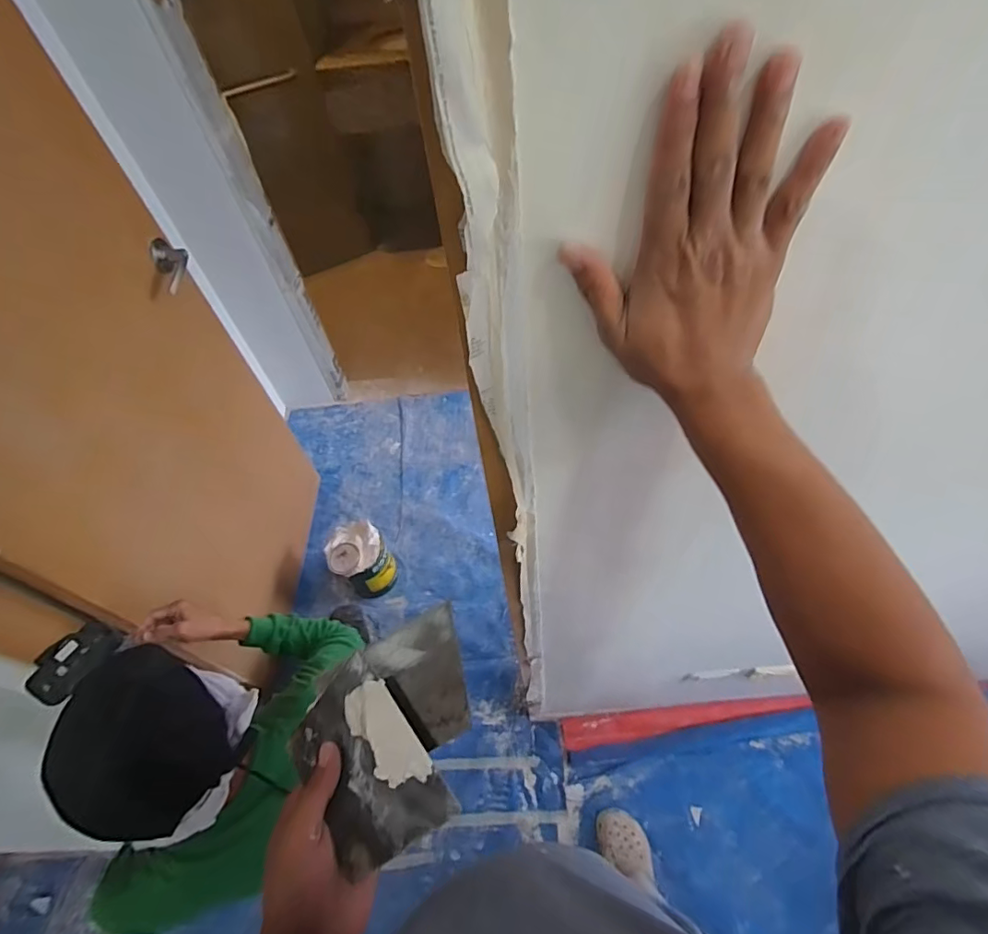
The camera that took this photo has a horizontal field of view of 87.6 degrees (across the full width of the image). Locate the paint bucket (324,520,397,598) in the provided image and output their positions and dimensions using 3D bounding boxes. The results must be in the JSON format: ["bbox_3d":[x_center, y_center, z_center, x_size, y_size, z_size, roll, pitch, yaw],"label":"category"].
[{"bbox_3d":[-0.405,0.290,1.596,0.165,0.231,0.168,-37,60,-19],"label":"paint bucket"}]

